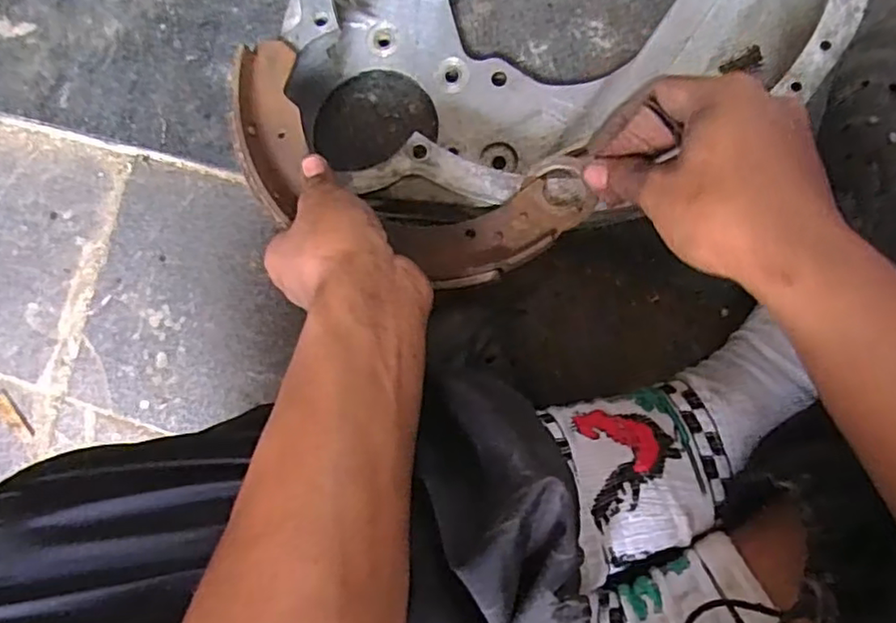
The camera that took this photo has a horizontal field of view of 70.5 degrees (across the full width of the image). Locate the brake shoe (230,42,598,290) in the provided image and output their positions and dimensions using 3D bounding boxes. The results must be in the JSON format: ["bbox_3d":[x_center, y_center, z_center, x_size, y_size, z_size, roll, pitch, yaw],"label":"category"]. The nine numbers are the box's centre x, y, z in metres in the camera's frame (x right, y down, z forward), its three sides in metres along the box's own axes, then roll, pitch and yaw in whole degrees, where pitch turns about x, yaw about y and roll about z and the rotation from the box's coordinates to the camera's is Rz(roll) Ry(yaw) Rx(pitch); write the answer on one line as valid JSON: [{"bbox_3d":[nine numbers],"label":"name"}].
[{"bbox_3d":[-0.035,-0.083,0.376,0.227,0.033,0.098,25,91,6],"label":"brake shoe"}]

